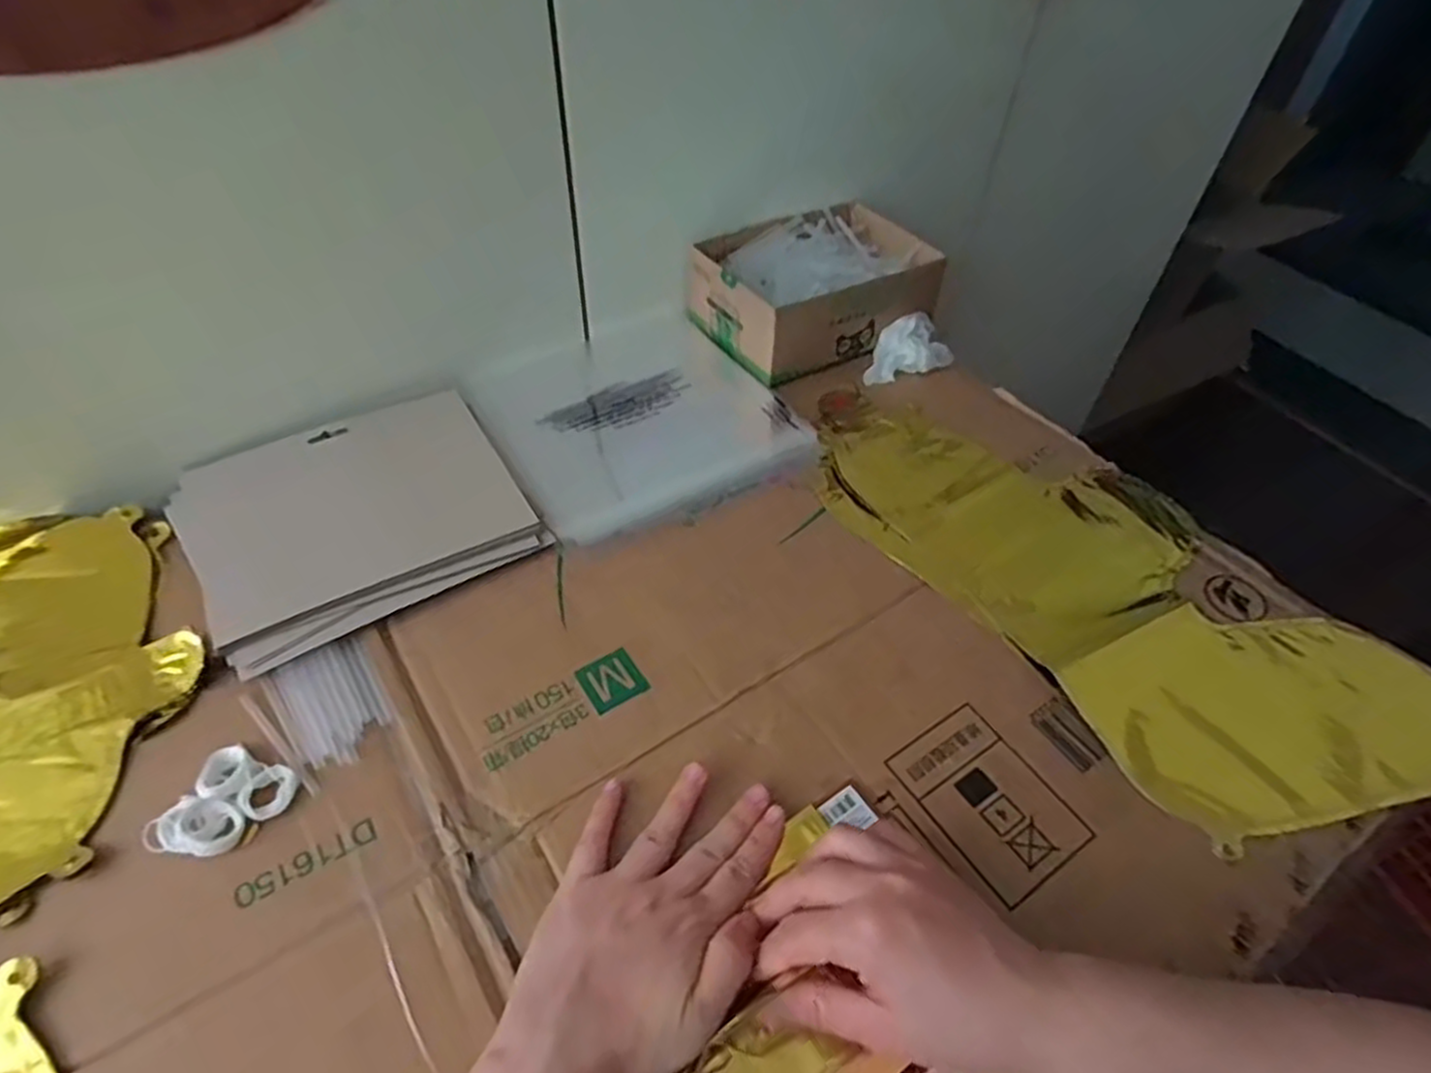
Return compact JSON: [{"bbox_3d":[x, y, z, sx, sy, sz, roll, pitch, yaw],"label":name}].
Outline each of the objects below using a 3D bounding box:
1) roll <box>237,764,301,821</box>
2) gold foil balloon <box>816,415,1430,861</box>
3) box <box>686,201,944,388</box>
[{"bbox_3d":[-0.222,0.128,0.380,0.022,0.006,0.026,31,53,23],"label":"roll"},{"bbox_3d":[0.252,0.030,0.502,0.200,0.028,0.397,-30,56,-26],"label":"gold foil balloon"},{"bbox_3d":[0.085,-0.215,0.660,0.184,0.070,0.131,-23,53,-22],"label":"box"}]

